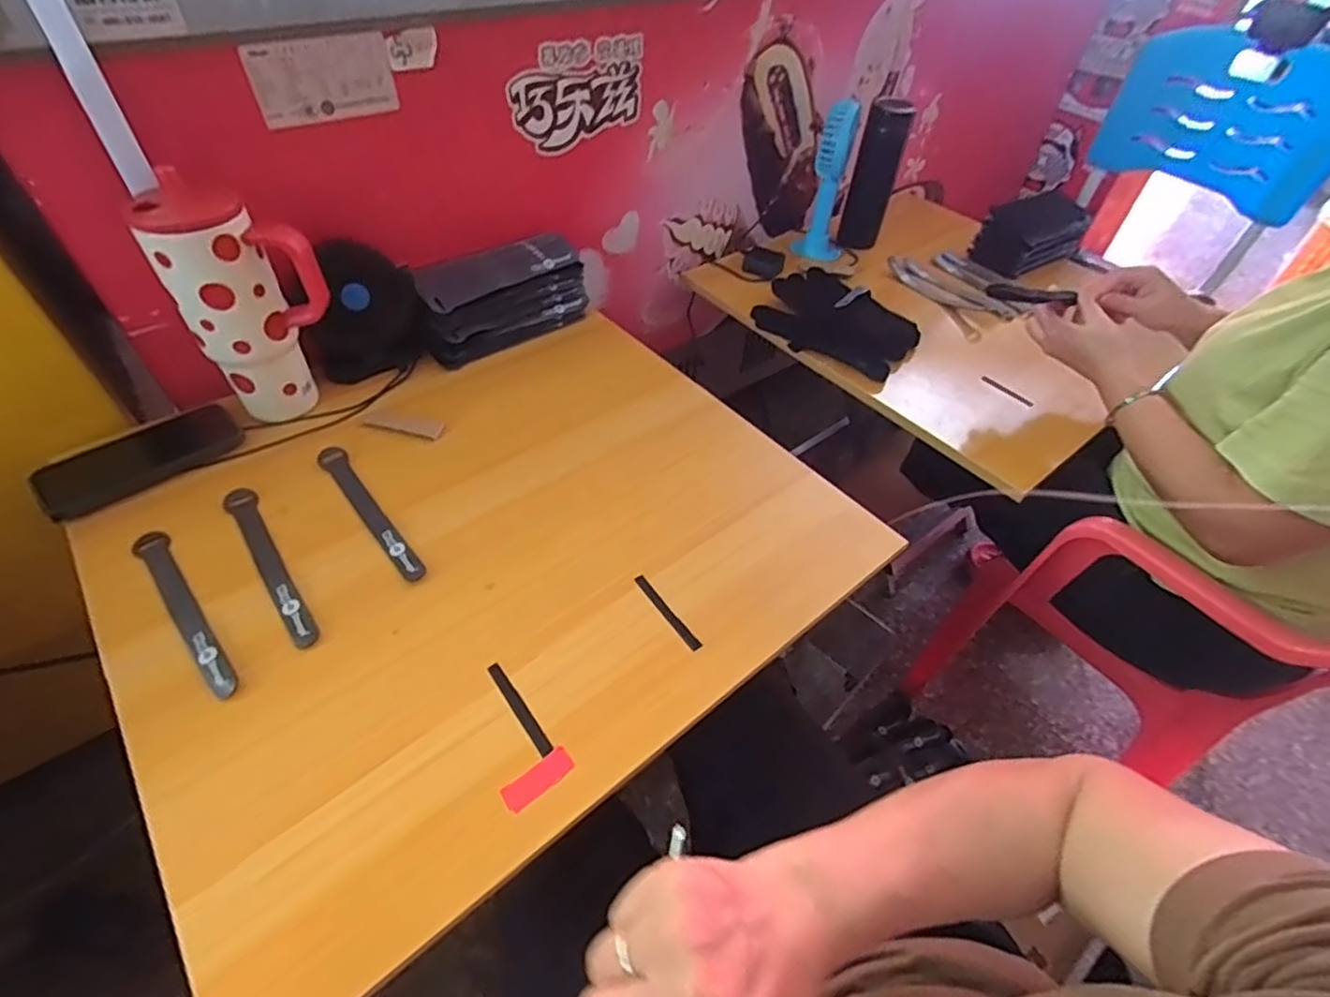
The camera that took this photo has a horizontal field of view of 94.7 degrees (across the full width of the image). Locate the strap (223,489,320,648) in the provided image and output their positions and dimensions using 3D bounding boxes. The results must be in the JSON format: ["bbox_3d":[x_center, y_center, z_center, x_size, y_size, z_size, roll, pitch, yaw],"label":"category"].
[{"bbox_3d":[-0.342,0.053,0.531,0.025,0.004,0.200,-31,57,-28],"label":"strap"}]

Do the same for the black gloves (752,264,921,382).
[{"bbox_3d":[0.250,-0.260,0.883,0.174,0.032,0.221,-32,57,-29],"label":"black gloves"}]

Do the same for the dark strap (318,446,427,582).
[{"bbox_3d":[-0.277,0.011,0.573,0.024,0.004,0.196,-30,56,-28],"label":"dark strap"}]

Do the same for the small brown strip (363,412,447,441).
[{"bbox_3d":[-0.278,-0.079,0.654,0.090,0.008,0.025,15,48,9],"label":"small brown strip"}]

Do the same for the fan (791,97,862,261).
[{"bbox_3d":[0.263,-0.490,0.971,0.079,0.243,0.082,15,48,9],"label":"fan"}]

